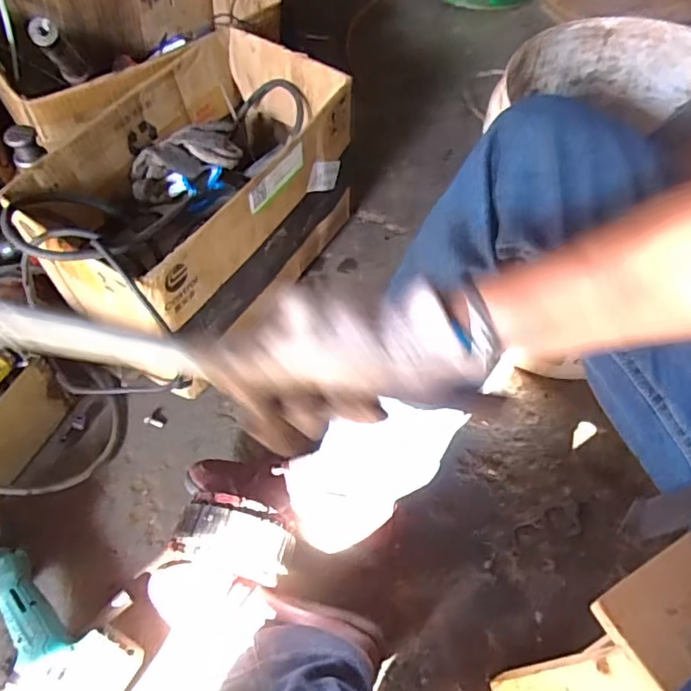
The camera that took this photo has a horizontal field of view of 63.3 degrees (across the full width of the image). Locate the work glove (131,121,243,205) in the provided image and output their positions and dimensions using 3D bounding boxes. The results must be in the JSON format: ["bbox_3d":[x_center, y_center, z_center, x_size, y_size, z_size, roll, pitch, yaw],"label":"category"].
[{"bbox_3d":[-0.200,-0.230,0.706,0.143,0.062,0.075,-28,60,-2],"label":"work glove"}]

